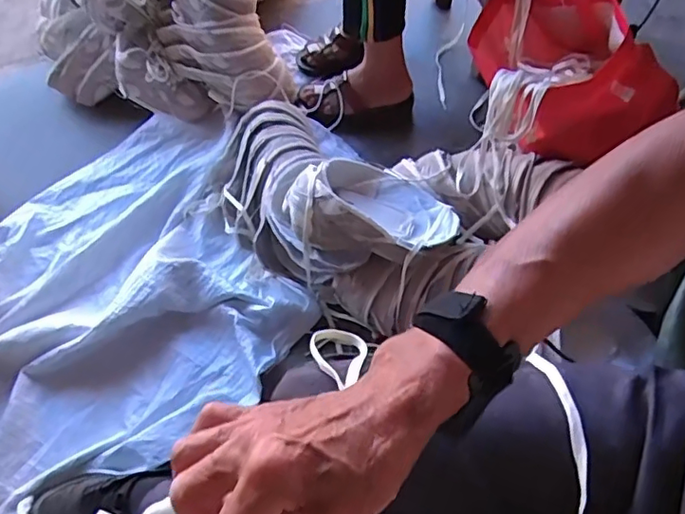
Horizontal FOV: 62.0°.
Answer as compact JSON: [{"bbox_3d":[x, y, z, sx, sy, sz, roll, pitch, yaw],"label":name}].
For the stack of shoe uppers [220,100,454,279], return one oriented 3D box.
[{"bbox_3d":[-0.050,-0.110,0.934,0.254,0.207,0.448,-37,63,-15],"label":"stack of shoe uppers"}]

